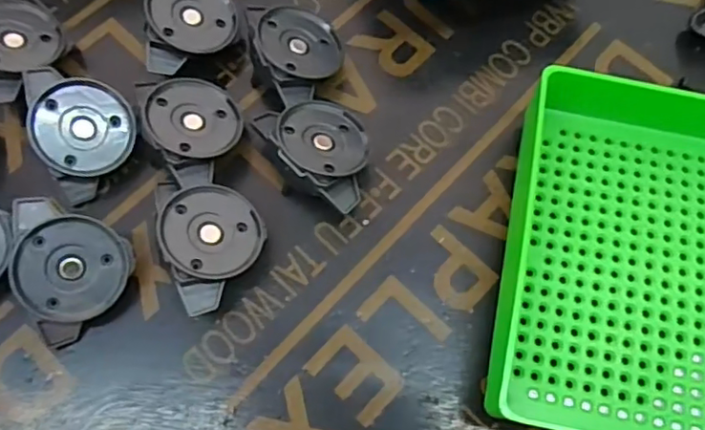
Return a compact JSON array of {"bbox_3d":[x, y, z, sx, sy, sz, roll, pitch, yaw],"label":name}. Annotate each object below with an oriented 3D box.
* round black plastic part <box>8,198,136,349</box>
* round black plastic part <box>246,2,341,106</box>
[{"bbox_3d":[-0.121,0.020,0.241,0.051,0.015,0.047,2,85,-23],"label":"round black plastic part"},{"bbox_3d":[-0.026,-0.077,0.280,0.044,0.014,0.049,-19,80,-32],"label":"round black plastic part"}]

